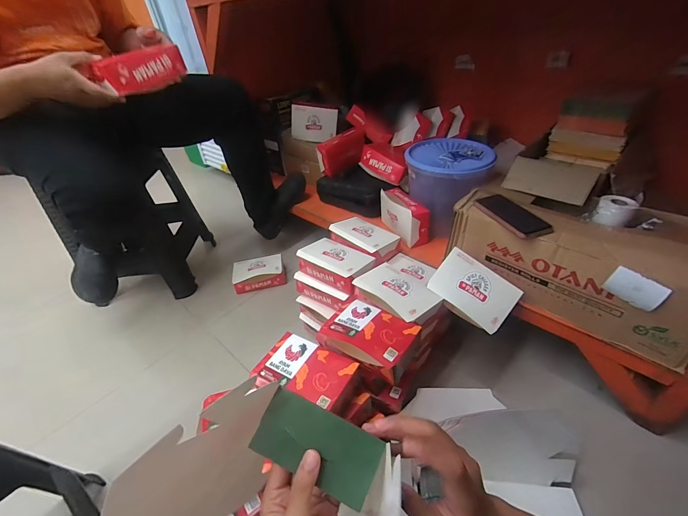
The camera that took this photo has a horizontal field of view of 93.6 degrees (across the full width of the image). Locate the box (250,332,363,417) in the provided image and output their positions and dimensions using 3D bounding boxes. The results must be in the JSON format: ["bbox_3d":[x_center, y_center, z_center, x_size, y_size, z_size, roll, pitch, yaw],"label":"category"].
[{"bbox_3d":[-0.071,0.220,0.597,0.178,0.049,0.126,14,43,24],"label":"box"}]

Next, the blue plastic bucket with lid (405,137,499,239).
[{"bbox_3d":[0.317,-0.221,0.997,0.239,0.212,0.273,15,44,25],"label":"blue plastic bucket with lid"}]

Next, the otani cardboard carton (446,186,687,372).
[{"bbox_3d":[0.497,-0.002,0.723,0.477,0.179,0.201,25,48,33],"label":"otani cardboard carton"}]

